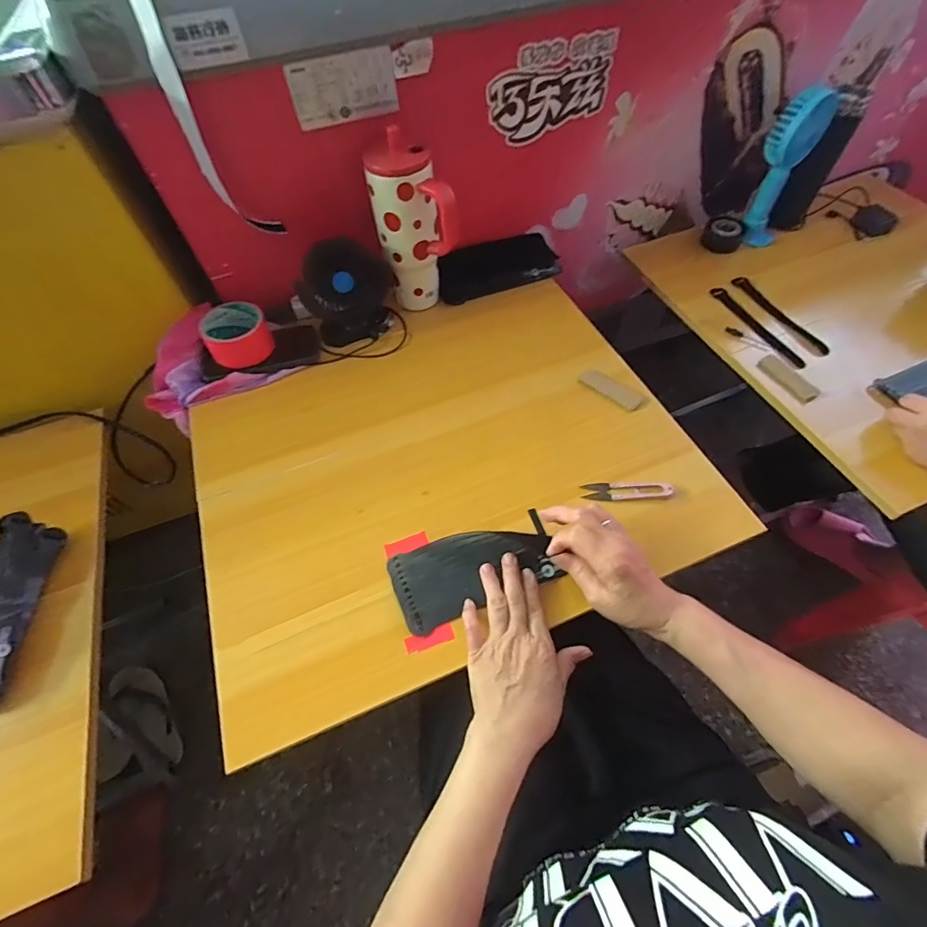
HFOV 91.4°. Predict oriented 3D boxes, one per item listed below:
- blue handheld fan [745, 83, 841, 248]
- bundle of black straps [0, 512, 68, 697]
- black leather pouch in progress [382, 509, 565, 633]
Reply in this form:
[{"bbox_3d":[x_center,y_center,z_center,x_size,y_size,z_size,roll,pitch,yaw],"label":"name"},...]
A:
[{"bbox_3d":[0.525,-0.481,0.755,0.082,0.239,0.090,26,63,18],"label":"blue handheld fan"},{"bbox_3d":[-0.527,0.166,0.510,0.061,0.054,0.214,-9,58,-3],"label":"bundle of black straps"},{"bbox_3d":[0.012,0.112,0.488,0.174,0.016,0.086,-19,59,-7],"label":"black leather pouch in progress"}]

